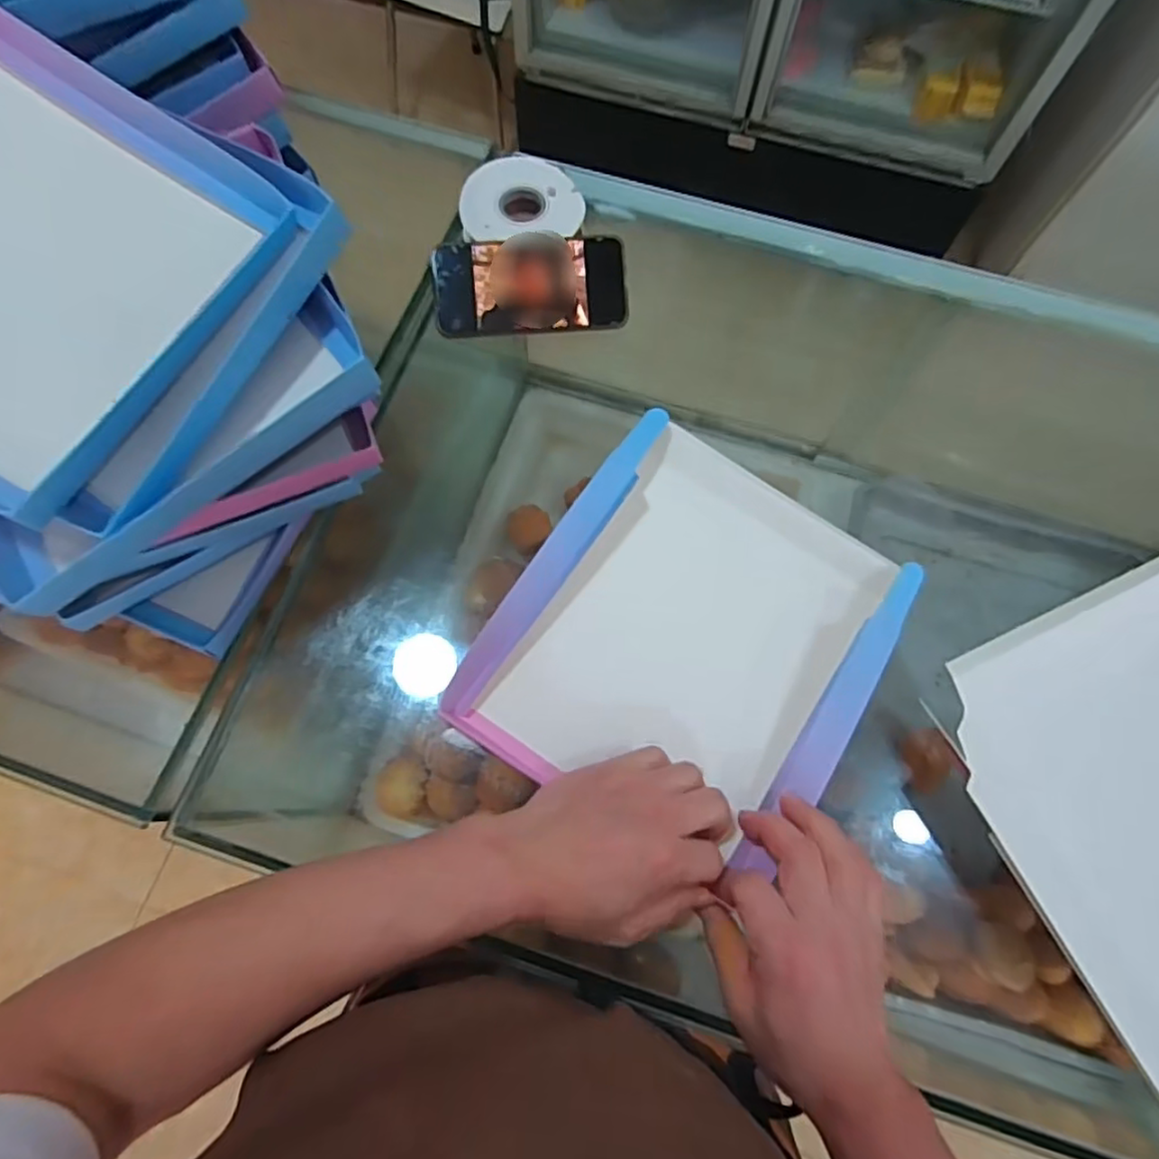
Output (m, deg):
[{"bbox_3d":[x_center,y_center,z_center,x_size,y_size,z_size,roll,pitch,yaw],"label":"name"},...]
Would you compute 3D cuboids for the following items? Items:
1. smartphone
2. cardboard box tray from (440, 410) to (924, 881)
[{"bbox_3d":[-0.041,-0.248,0.553,0.160,0.016,0.075,-4,102,-2],"label":"smartphone"},{"bbox_3d":[0.081,0.042,0.472,0.240,0.064,0.268,31,74,9],"label":"cardboard box tray"}]

